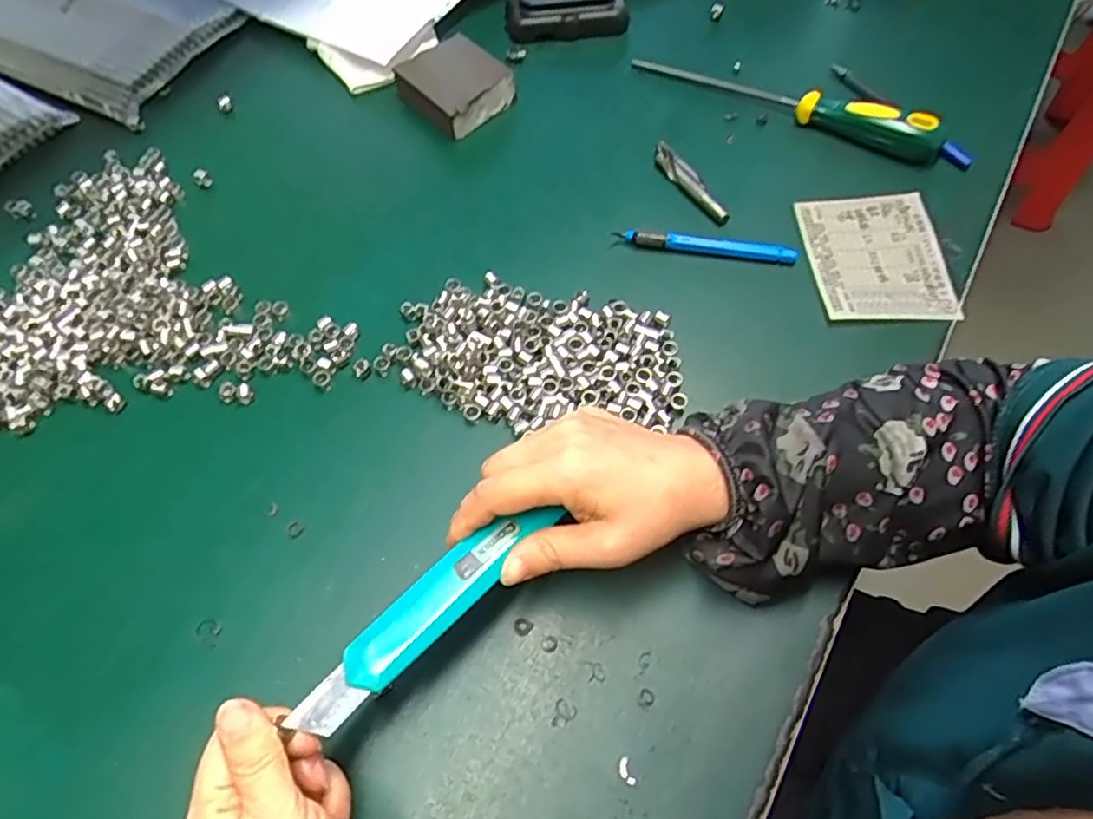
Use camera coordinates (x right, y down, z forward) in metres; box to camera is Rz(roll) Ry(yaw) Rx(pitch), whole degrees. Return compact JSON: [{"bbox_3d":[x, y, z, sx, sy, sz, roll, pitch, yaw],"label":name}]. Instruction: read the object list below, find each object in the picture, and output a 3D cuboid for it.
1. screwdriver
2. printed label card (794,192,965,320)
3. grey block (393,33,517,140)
[{"bbox_3d":[0.188,-0.237,0.494,0.258,0.026,0.025,25,66,15],"label":"screwdriver"},{"bbox_3d":[0.226,-0.106,0.450,0.085,0.009,0.105,-3,61,0],"label":"printed label card"},{"bbox_3d":[-0.076,-0.266,0.534,0.071,0.026,0.088,-37,66,-16],"label":"grey block"}]

